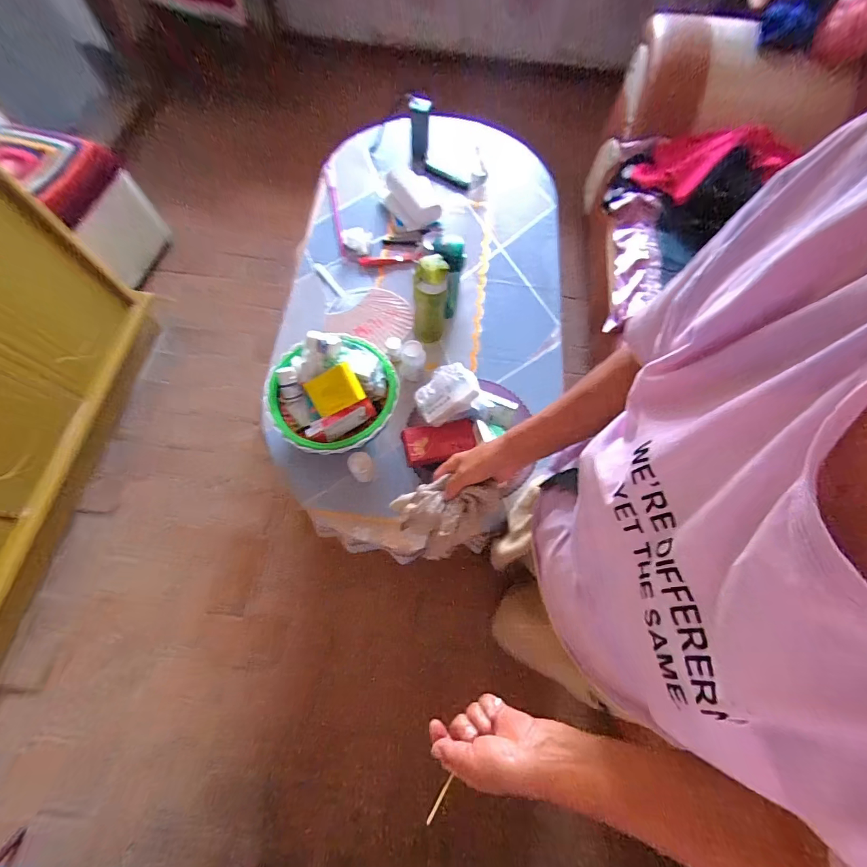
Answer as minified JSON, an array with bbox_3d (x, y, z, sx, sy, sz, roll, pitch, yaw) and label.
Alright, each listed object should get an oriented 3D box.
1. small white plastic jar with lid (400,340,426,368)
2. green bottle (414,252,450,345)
[{"bbox_3d":[-0.045,-0.159,0.824,0.053,0.092,0.050,1,69,-2],"label":"small white plastic jar with lid"},{"bbox_3d":[-0.002,-0.278,0.819,0.069,0.222,0.065,10,69,2],"label":"green bottle"}]

